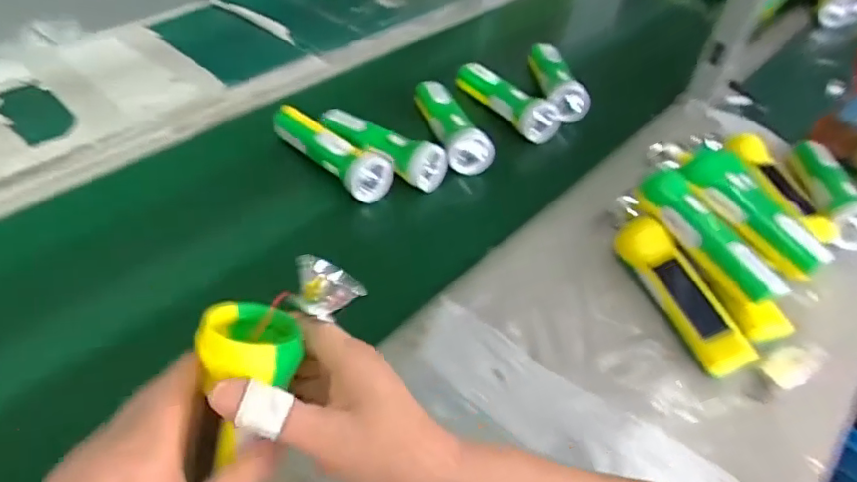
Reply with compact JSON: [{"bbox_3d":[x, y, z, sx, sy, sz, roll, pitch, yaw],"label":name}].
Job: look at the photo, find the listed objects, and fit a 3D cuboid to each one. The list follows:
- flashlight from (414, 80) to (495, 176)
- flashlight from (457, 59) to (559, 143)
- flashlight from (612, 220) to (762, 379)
[{"bbox_3d":[0.028,-0.143,0.735,0.062,0.060,0.157,-9,47,-14],"label":"flashlight"},{"bbox_3d":[0.104,-0.200,0.778,0.061,0.048,0.162,-23,52,-26],"label":"flashlight"},{"bbox_3d":[0.239,0.048,0.540,0.045,0.047,0.172,-11,48,-15],"label":"flashlight"}]

